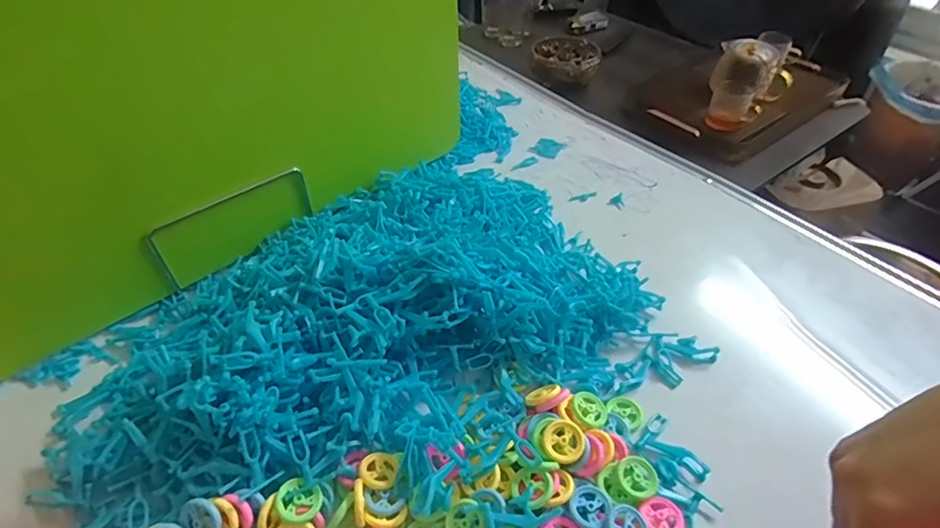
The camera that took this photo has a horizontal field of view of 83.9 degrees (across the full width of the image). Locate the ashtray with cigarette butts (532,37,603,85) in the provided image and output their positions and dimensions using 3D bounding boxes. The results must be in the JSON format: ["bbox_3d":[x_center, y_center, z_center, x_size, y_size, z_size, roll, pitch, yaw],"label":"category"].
[{"bbox_3d":[0.194,-0.412,1.066,0.135,0.047,0.135,0,44,0],"label":"ashtray with cigarette butts"}]

